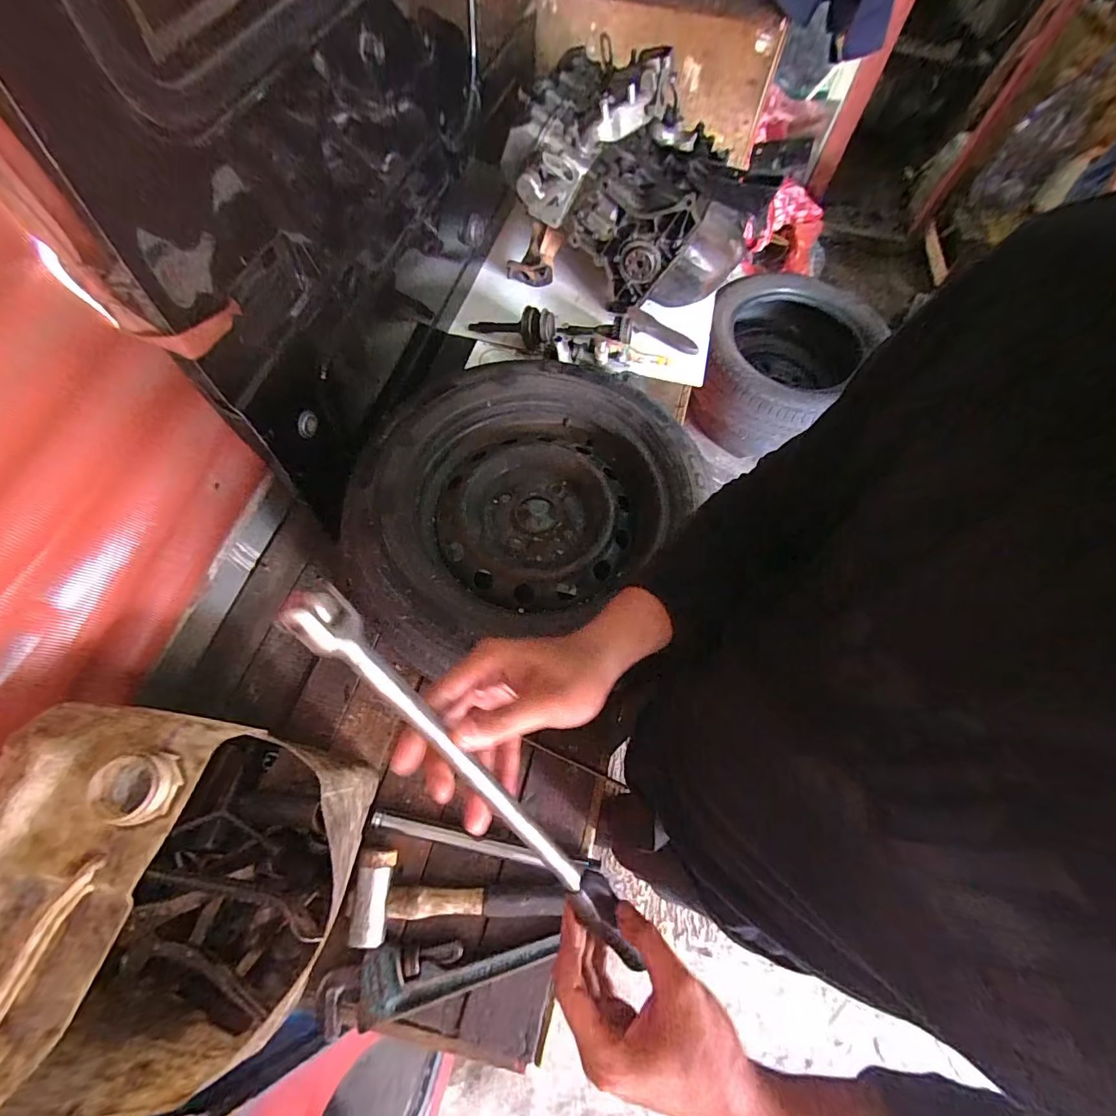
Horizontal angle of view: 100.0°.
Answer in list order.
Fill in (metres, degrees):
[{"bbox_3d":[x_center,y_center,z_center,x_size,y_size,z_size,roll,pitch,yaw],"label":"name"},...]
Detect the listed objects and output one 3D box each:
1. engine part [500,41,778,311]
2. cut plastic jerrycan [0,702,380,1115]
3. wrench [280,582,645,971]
[{"bbox_3d":[0.158,-0.755,0.972,0.492,0.316,0.317,4,63,1],"label":"engine part"},{"bbox_3d":[-0.349,0.321,0.444,0.255,0.261,0.290,13,64,6],"label":"cut plastic jerrycan"},{"bbox_3d":[-0.039,0.141,0.277,0.025,0.019,0.318,-41,111,-19],"label":"wrench"}]

